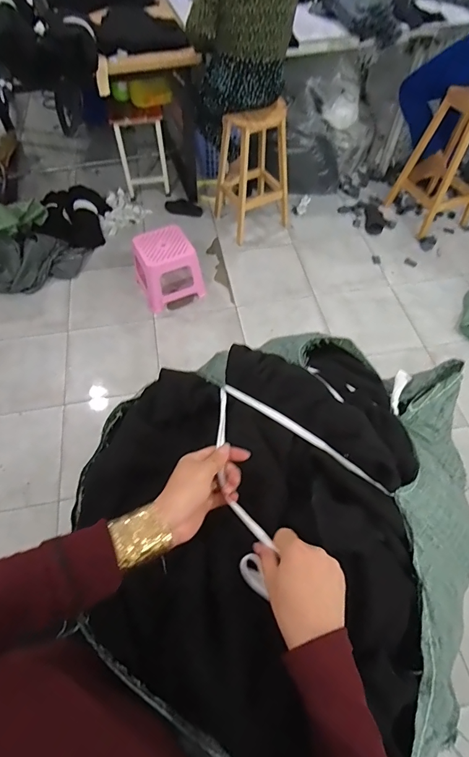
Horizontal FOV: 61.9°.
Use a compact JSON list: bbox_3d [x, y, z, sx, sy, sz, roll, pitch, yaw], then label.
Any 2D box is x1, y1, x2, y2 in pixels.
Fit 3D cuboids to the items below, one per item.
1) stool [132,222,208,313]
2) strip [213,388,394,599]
[{"bbox_3d":[-0.315,-0.515,1.827,0.276,0.265,0.246,-24,61,-15],"label":"stool"},{"bbox_3d":[0.035,0.129,0.465,0.255,0.060,0.197,31,64,18],"label":"strip"}]

